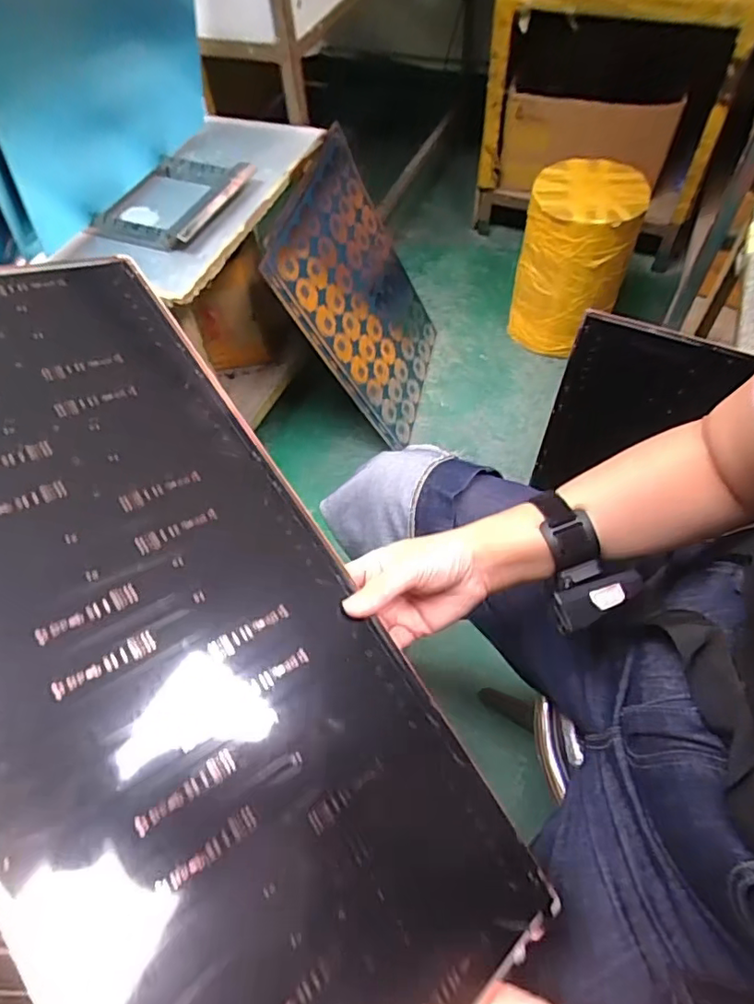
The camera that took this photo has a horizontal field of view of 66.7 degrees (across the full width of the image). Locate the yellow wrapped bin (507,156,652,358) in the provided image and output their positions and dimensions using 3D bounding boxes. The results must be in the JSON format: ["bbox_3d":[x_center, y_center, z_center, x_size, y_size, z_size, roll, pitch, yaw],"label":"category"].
[{"bbox_3d":[0.436,-0.536,1.282,0.228,0.327,0.233,11,59,12],"label":"yellow wrapped bin"}]

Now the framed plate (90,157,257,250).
[{"bbox_3d":[-0.307,-0.457,0.863,0.173,0.031,0.201,19,61,17],"label":"framed plate"}]

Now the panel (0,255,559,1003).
[{"bbox_3d":[-0.130,0.071,0.346,0.245,0.013,0.552,-27,78,-35],"label":"panel"}]

